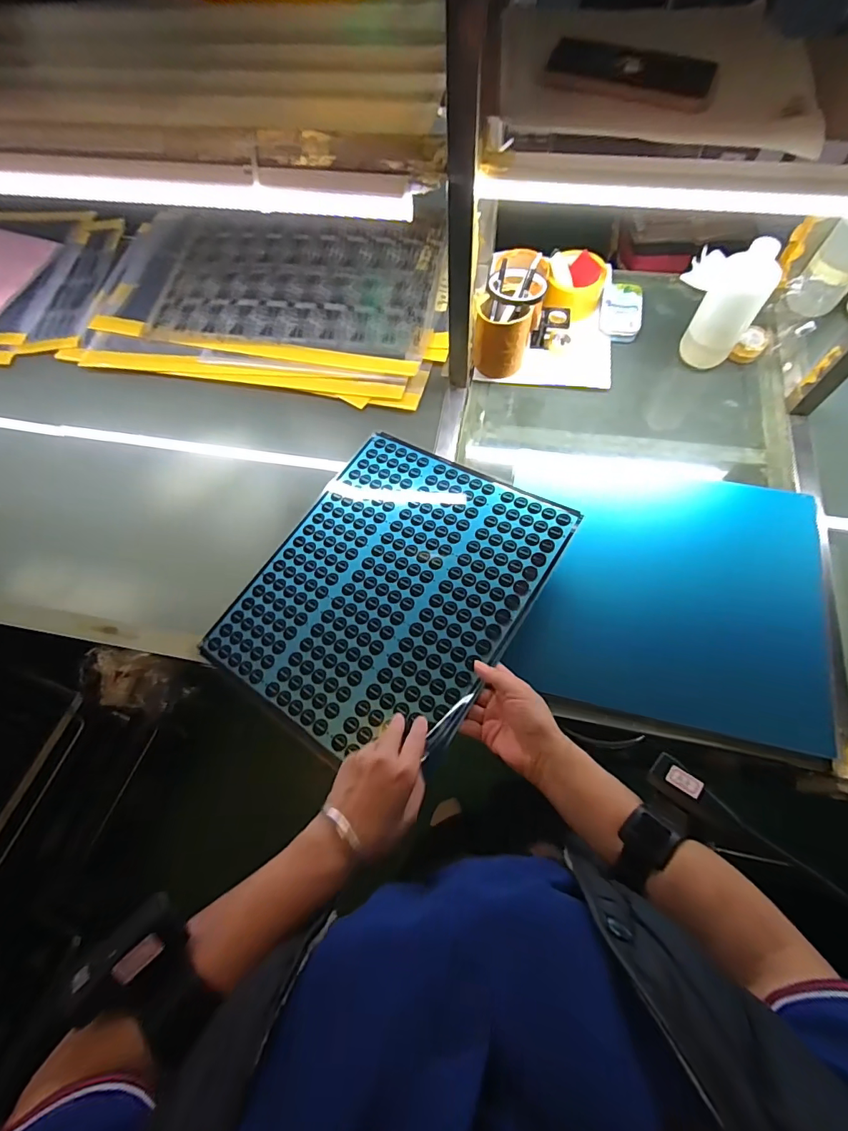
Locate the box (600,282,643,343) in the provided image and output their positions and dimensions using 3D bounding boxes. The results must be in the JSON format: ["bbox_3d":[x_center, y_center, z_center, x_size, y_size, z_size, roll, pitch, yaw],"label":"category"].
[{"bbox_3d":[0.325,-0.423,0.768,0.064,0.026,0.113,9,68,6],"label":"box"}]

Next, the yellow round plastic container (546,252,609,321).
[{"bbox_3d":[0.248,-0.460,0.759,0.091,0.045,0.108,25,71,12],"label":"yellow round plastic container"}]

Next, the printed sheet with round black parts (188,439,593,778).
[{"bbox_3d":[-0.043,0.024,0.592,0.341,0.010,0.403,27,71,25],"label":"printed sheet with round black parts"}]

